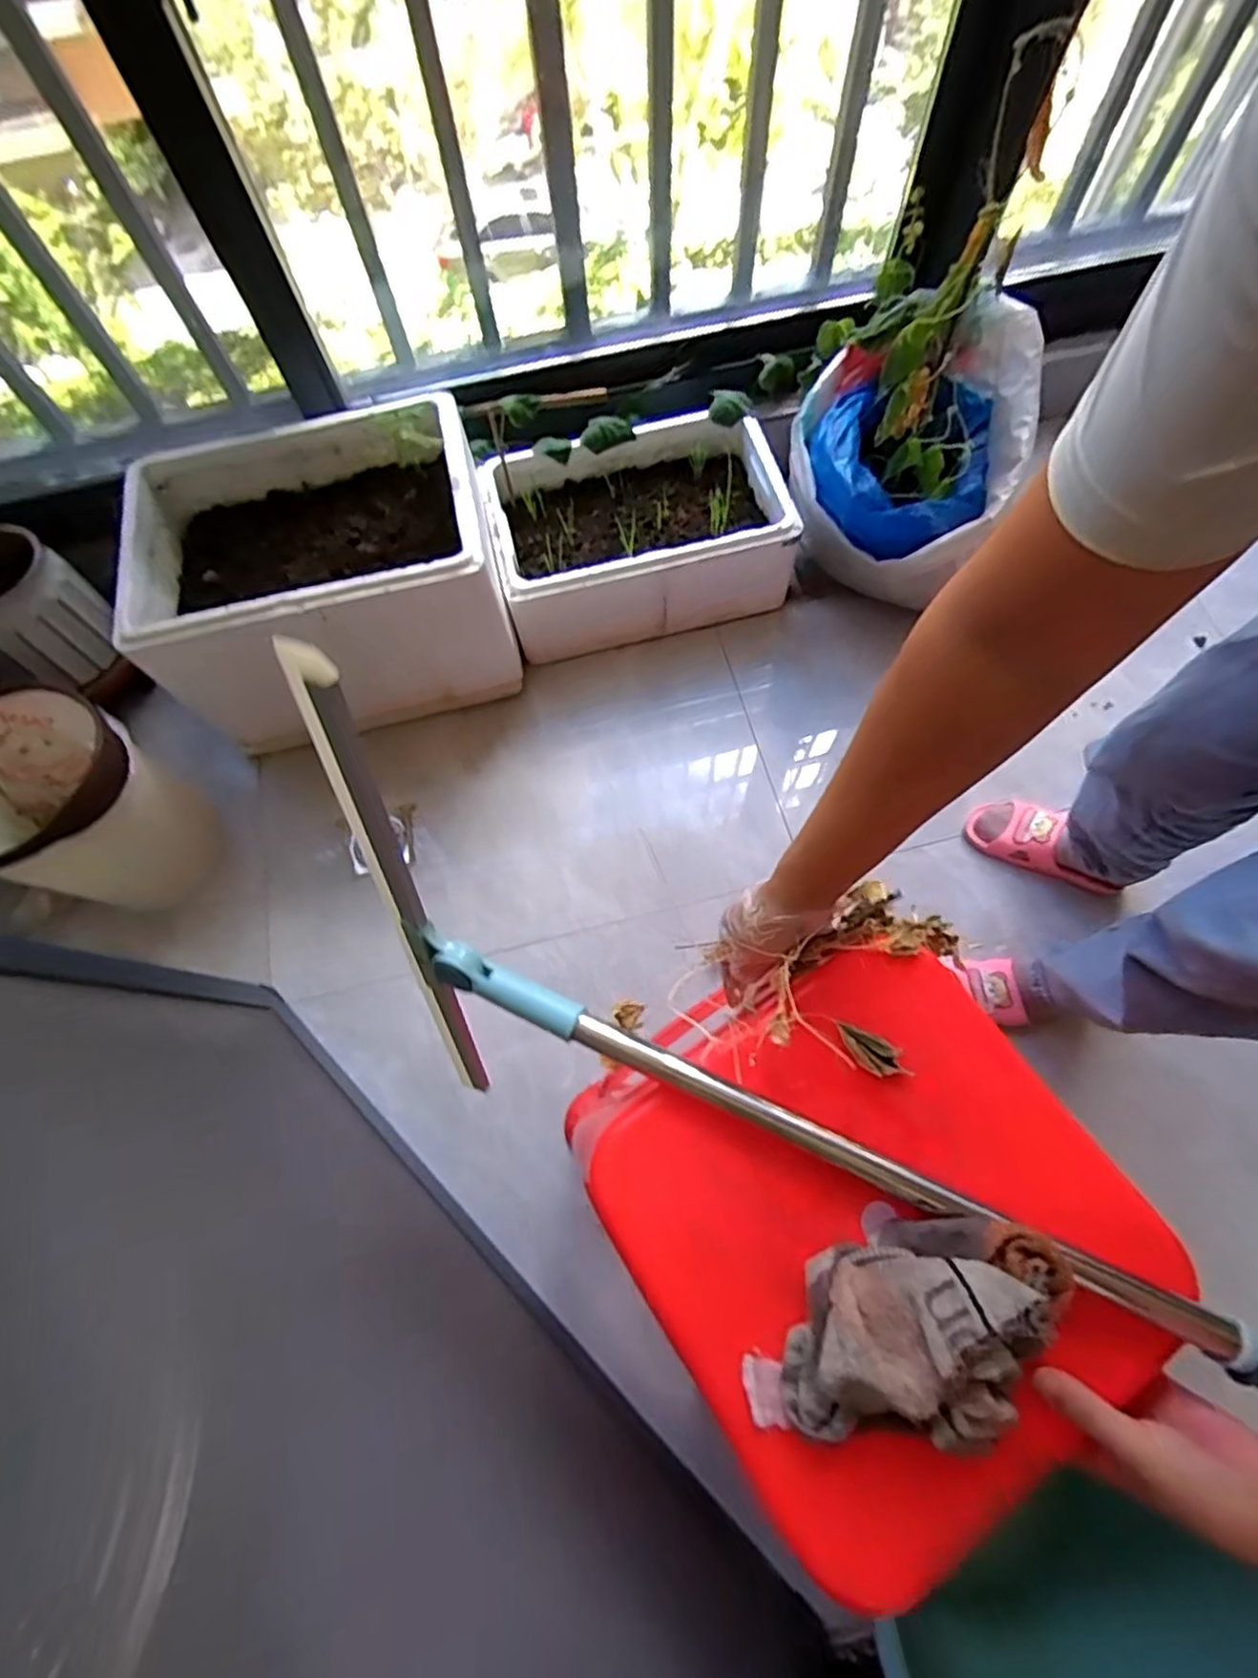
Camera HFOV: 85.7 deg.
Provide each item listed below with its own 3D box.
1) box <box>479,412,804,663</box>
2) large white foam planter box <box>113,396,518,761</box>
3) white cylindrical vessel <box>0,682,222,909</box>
[{"bbox_3d":[0.012,-0.499,1.139,0.448,0.181,0.302,-14,69,-3],"label":"box"},{"bbox_3d":[-0.443,-0.389,1.025,0.477,0.295,0.356,-15,69,-3],"label":"large white foam planter box"},{"bbox_3d":[-0.738,-0.031,0.939,0.232,0.246,0.231,-1,69,2],"label":"white cylindrical vessel"}]

